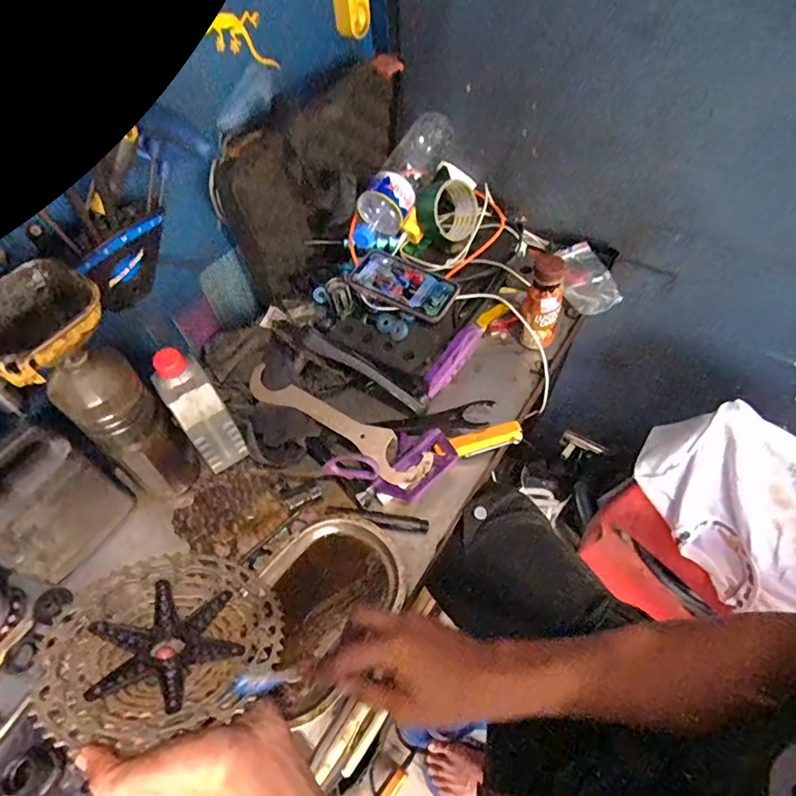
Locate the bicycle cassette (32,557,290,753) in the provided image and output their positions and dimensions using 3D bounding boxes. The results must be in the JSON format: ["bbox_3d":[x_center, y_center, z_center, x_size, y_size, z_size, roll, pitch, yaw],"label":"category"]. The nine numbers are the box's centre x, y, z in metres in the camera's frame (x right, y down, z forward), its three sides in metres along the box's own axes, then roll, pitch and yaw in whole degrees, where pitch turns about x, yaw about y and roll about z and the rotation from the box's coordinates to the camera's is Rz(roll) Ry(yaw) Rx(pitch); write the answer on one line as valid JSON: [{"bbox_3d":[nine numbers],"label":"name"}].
[{"bbox_3d":[-0.209,0.229,0.451,0.191,0.043,0.180,8,26,-4],"label":"bicycle cassette"}]

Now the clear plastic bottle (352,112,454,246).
[{"bbox_3d":[0.004,-0.339,0.781,0.085,0.080,0.269,17,59,14],"label":"clear plastic bottle"}]

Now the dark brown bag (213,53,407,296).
[{"bbox_3d":[-0.096,-0.311,0.704,0.091,0.229,0.321,27,62,19],"label":"dark brown bag"}]

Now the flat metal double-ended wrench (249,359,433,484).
[{"bbox_3d":[-0.082,0.030,0.637,0.272,0.013,0.053,30,75,16],"label":"flat metal double-ended wrench"}]

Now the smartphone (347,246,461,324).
[{"bbox_3d":[0.006,-0.169,0.719,0.161,0.014,0.087,28,64,15],"label":"smartphone"}]

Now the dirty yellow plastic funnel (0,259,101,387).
[{"bbox_3d":[-0.294,-0.059,0.408,0.088,0.051,0.091,27,62,19],"label":"dirty yellow plastic funnel"}]

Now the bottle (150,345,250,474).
[{"bbox_3d":[-0.235,0.018,0.594,0.054,0.170,0.065,-29,60,-15],"label":"bottle"}]

